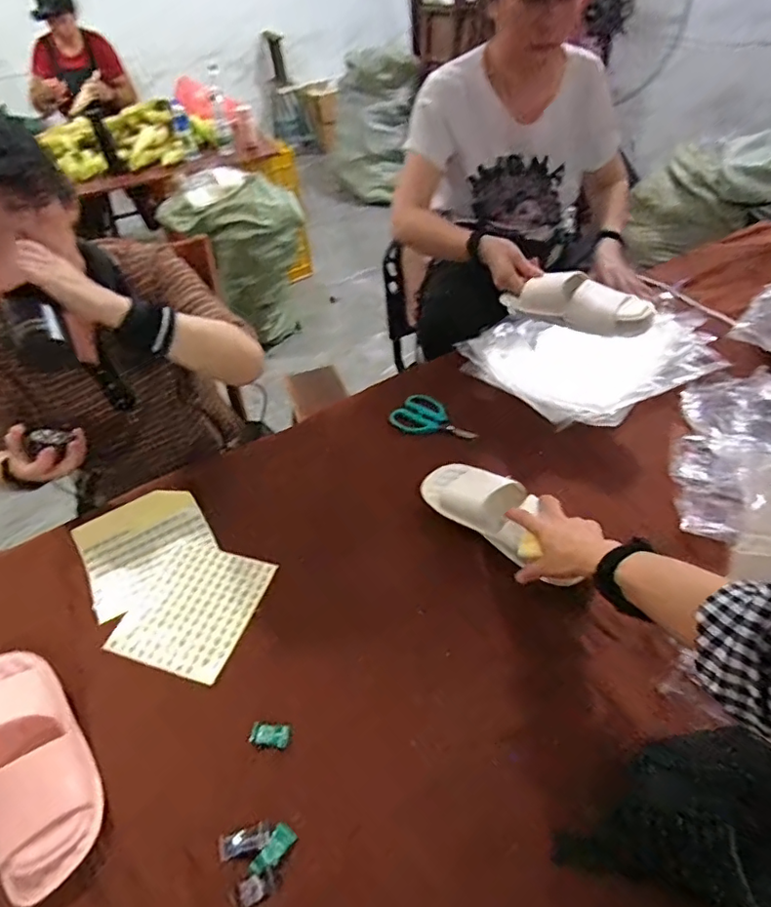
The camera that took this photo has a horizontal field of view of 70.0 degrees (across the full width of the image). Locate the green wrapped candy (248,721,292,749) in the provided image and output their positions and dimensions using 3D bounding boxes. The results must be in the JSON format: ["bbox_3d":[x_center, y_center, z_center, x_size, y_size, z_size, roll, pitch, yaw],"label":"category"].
[{"bbox_3d":[-0.127,0.308,0.606,0.043,0.010,0.024,3,45,10],"label":"green wrapped candy"}]

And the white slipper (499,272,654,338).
[{"bbox_3d":[0.317,-0.254,0.903,0.235,0.071,0.088,23,52,27],"label":"white slipper"}]

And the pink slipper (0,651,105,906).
[{"bbox_3d":[-0.378,0.317,0.581,0.098,0.063,0.251,-31,50,-23],"label":"pink slipper"}]

